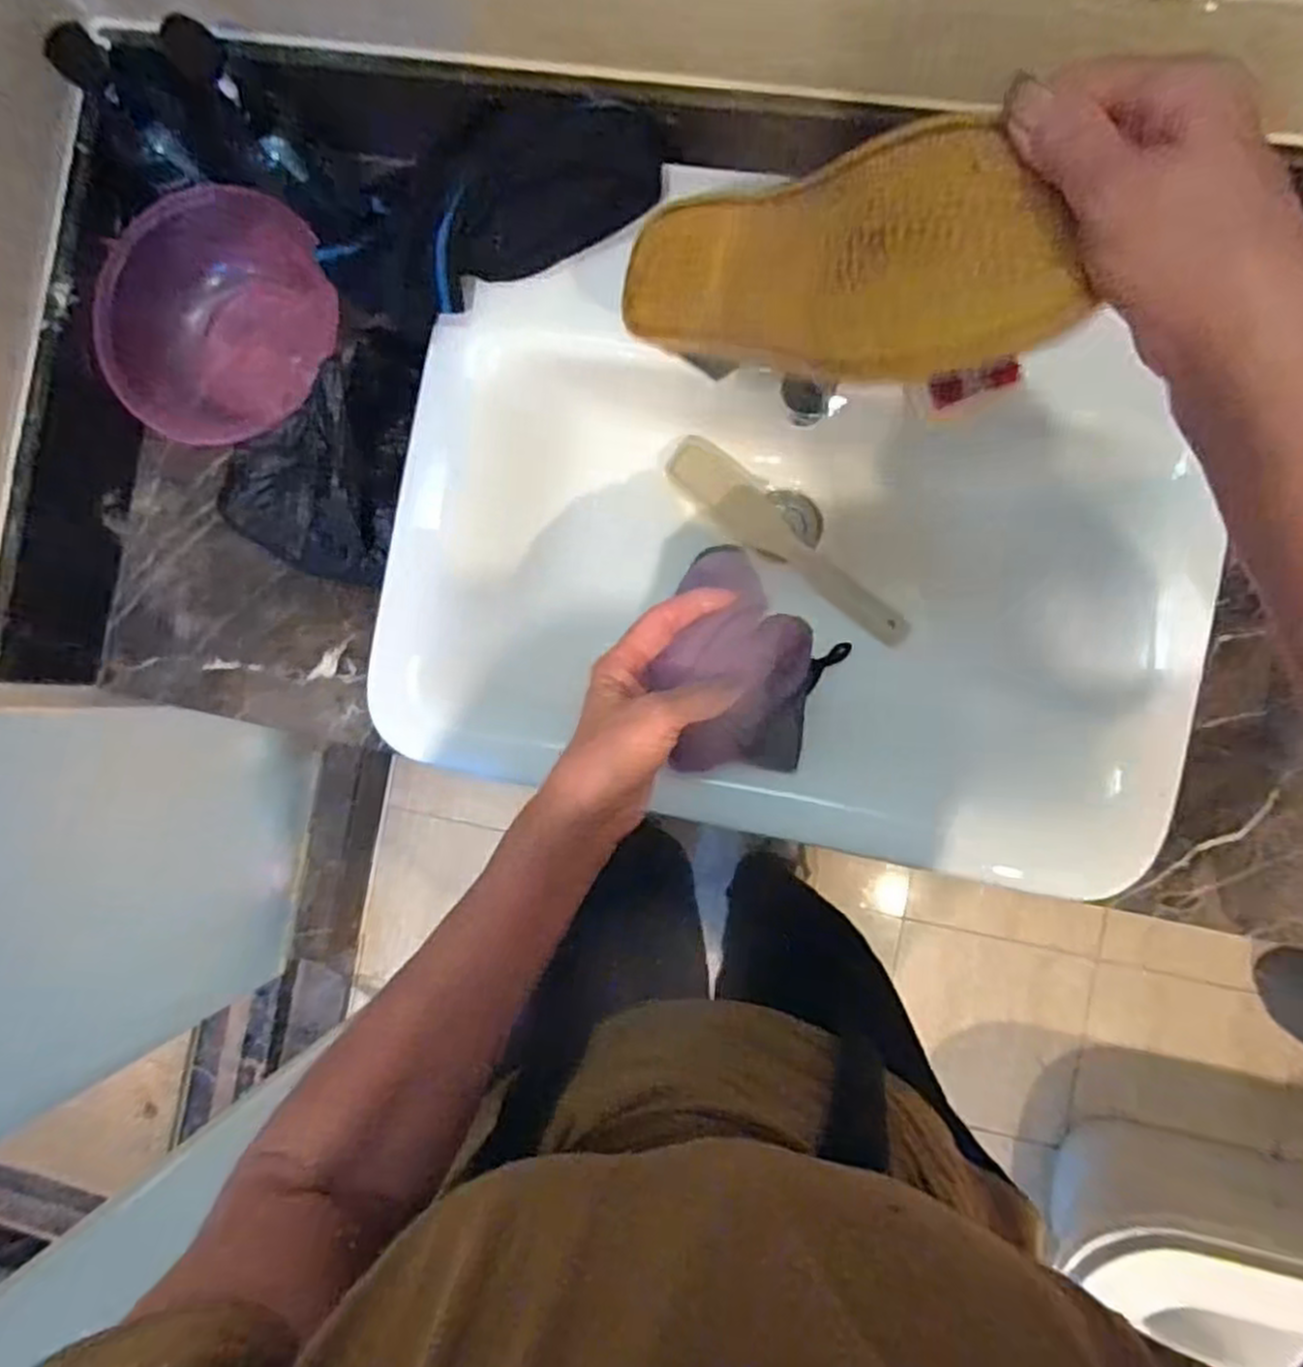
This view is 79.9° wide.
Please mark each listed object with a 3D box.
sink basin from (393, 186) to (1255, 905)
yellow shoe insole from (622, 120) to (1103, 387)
[{"bbox_3d":[0.089,-0.059,0.564,0.527,0.123,0.356,13,91,7],"label":"sink basin"},{"bbox_3d":[0.065,-0.170,0.327,0.207,0.012,0.084,11,107,39],"label":"yellow shoe insole"}]

